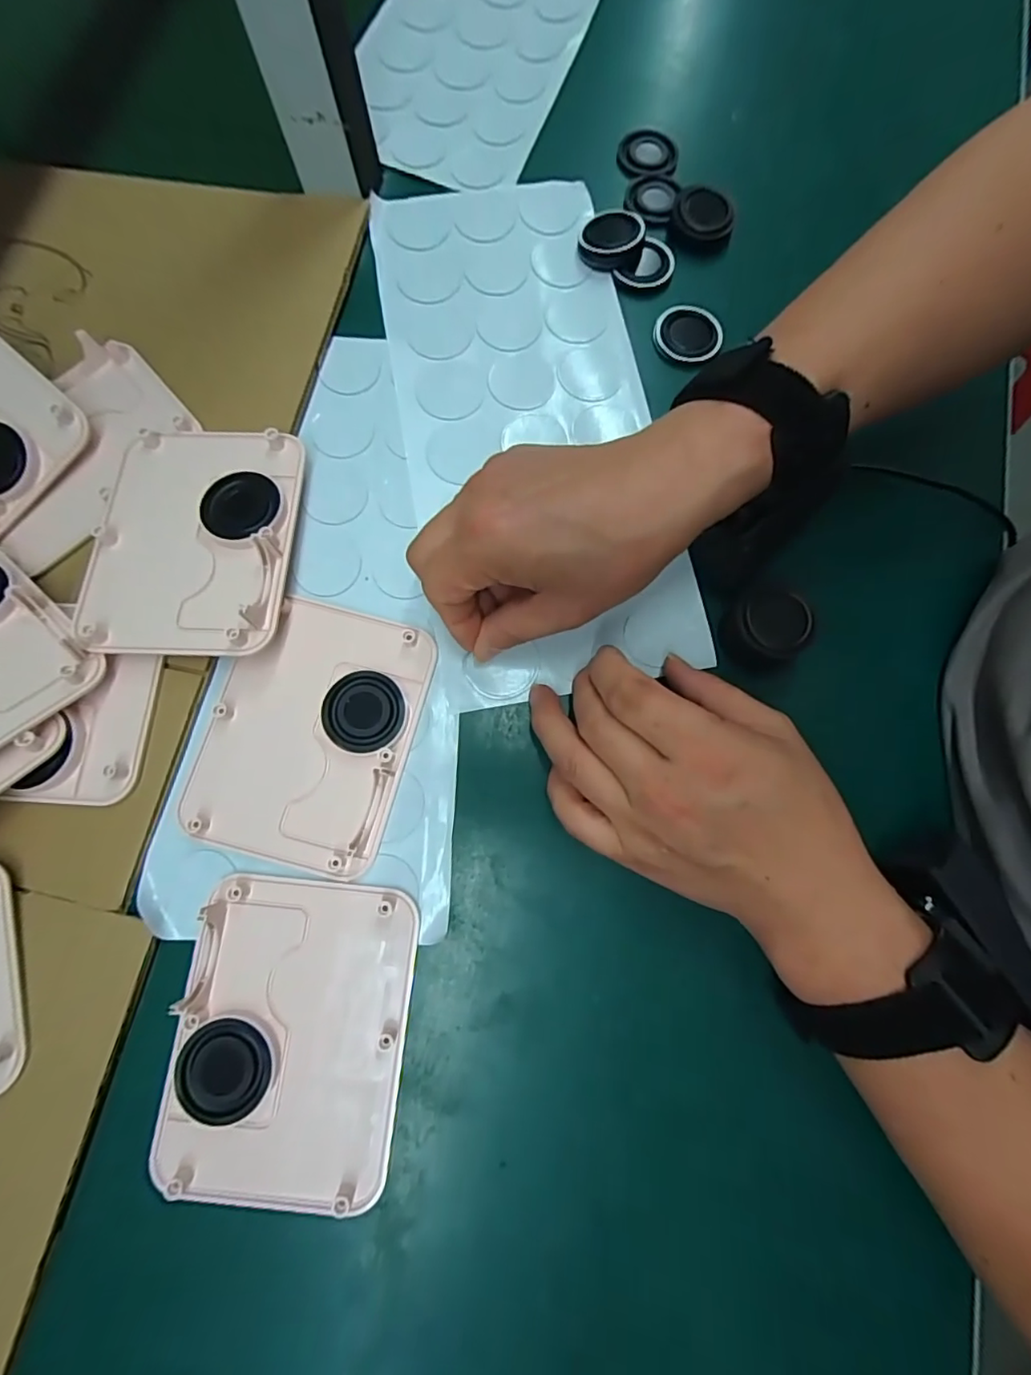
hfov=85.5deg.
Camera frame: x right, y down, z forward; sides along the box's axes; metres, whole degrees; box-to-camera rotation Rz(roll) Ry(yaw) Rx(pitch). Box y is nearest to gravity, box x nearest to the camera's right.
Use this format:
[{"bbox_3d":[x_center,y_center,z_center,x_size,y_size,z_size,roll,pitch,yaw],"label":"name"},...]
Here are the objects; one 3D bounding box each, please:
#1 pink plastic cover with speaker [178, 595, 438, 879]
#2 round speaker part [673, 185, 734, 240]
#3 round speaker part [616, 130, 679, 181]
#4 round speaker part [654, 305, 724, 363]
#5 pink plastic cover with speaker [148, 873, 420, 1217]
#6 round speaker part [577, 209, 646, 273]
[{"bbox_3d":[-0.100,0.019,0.272,0.095,0.007,0.124,14,77,5],"label":"pink plastic cover with speaker"},{"bbox_3d":[0.118,-0.298,0.353,0.036,0.012,0.036,0,76,2],"label":"round speaker part"},{"bbox_3d":[0.086,-0.352,0.368,0.037,0.004,0.042,-13,76,-1],"label":"round speaker part"},{"bbox_3d":[0.103,-0.212,0.335,0.039,0.007,0.037,0,76,2],"label":"round speaker part"},{"bbox_3d":[-0.097,0.150,0.241,0.095,0.015,0.125,6,77,3],"label":"pink plastic cover with speaker"},{"bbox_3d":[0.059,-0.275,0.343,0.038,0.014,0.040,0,76,2],"label":"round speaker part"}]

